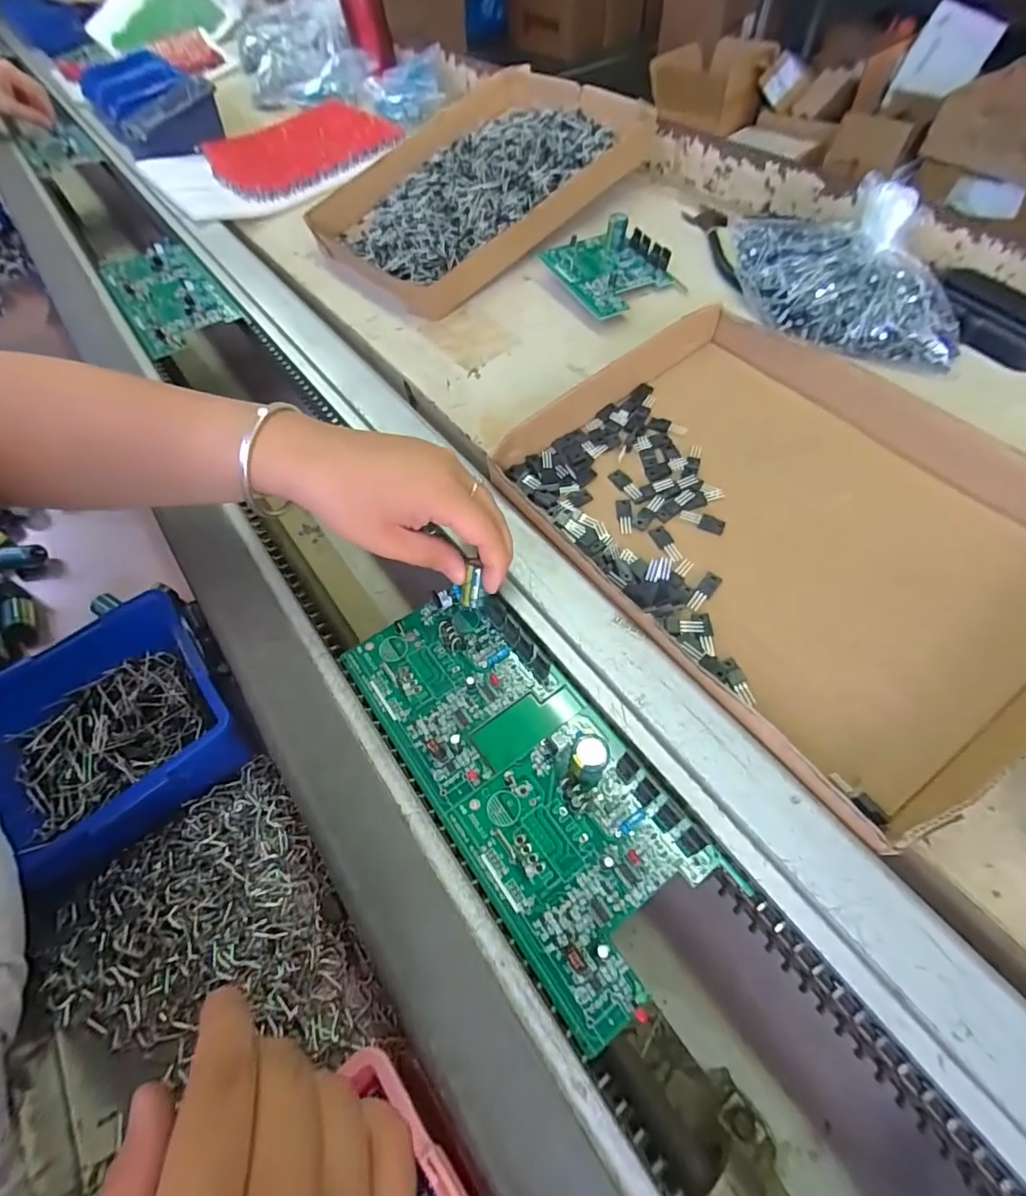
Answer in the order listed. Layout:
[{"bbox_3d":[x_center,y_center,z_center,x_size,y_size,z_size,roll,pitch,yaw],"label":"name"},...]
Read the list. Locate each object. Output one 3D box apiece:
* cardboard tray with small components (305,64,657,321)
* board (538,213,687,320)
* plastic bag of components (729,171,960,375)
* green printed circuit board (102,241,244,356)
[{"bbox_3d":[-0.052,-0.458,0.569,0.322,0.031,0.290,-42,63,-8],"label":"cardboard tray with small components"},{"bbox_3d":[0.087,-0.301,0.479,0.095,0.041,0.107,-30,59,-17],"label":"board"},{"bbox_3d":[0.255,-0.247,0.397,0.177,0.075,0.090,22,59,17],"label":"plastic bag of components"},{"bbox_3d":[-0.372,-0.330,0.561,0.097,0.014,0.226,-32,60,-18],"label":"green printed circuit board"}]

